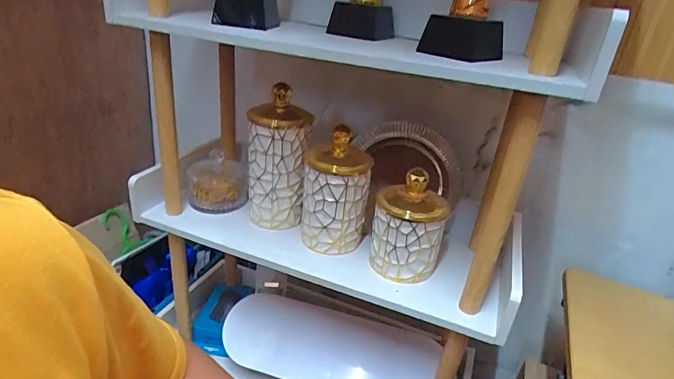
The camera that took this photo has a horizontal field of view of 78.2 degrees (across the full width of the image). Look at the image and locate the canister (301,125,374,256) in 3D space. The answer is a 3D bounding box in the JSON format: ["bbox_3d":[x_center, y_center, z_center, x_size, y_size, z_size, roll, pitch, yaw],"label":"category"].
[{"bbox_3d":[-0.002,0.005,0.649,0.101,0.169,0.093,7,25,1],"label":"canister"}]

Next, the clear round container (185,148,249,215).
[{"bbox_3d":[-0.218,-0.014,0.755,0.105,0.086,0.095,-2,26,-18],"label":"clear round container"}]

